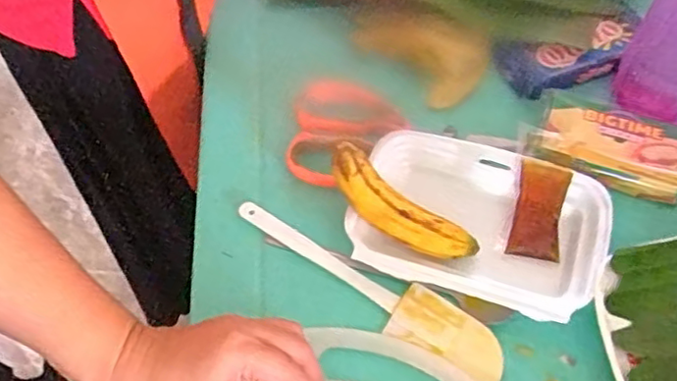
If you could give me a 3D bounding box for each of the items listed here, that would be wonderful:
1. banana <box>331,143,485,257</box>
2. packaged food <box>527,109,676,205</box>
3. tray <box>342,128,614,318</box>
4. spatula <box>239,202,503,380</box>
[{"bbox_3d":[0.044,0.015,0.458,0.123,0.028,0.032,36,63,2],"label":"banana"},{"bbox_3d":[0.215,-0.033,0.493,0.118,0.028,0.058,16,59,12],"label":"packaged food"},{"bbox_3d":[0.104,0.022,0.469,0.181,0.023,0.123,18,60,13],"label":"tray"},{"bbox_3d":[0.015,0.070,0.458,0.226,0.007,0.040,26,62,17],"label":"spatula"}]

